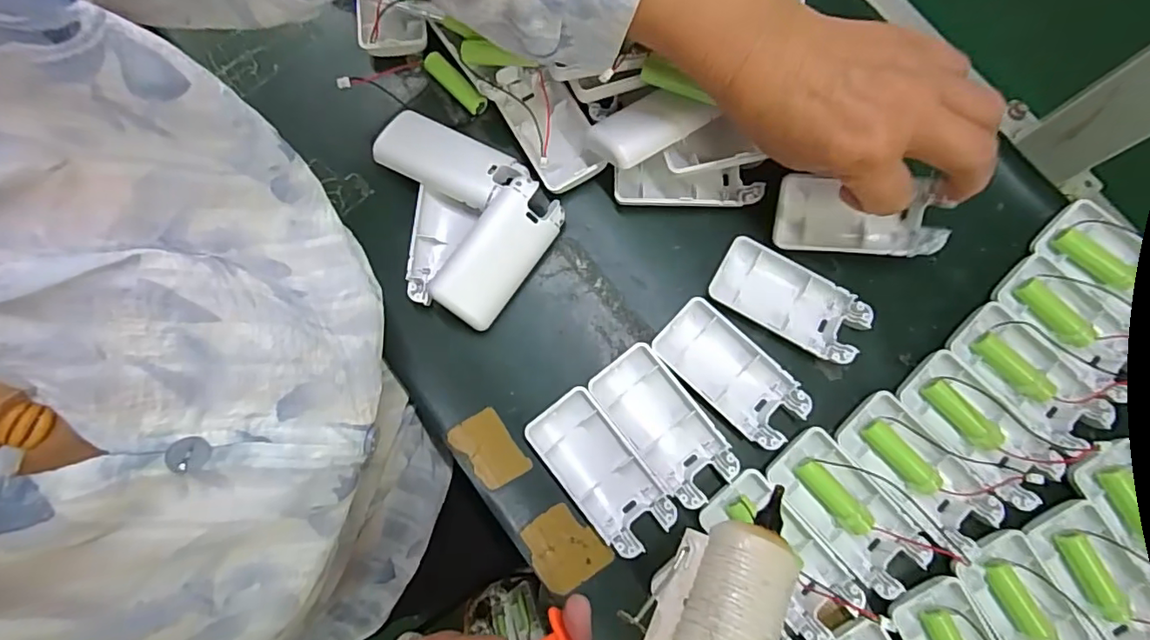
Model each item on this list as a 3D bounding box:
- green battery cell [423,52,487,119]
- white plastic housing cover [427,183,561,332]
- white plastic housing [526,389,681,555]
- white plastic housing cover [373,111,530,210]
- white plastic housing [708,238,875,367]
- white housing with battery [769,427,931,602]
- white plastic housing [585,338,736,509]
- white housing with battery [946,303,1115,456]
[{"bbox_3d":[-0.081,-0.161,0.381,0.014,0.013,0.052,-44,83,-7],"label":"green battery cell"},{"bbox_3d":[-0.046,-0.042,0.343,0.044,0.013,0.093,39,86,-18],"label":"white plastic housing cover"},{"bbox_3d":[0.015,0.089,0.328,0.044,0.015,0.093,-38,82,-6],"label":"white plastic housing"},{"bbox_3d":[-0.079,-0.101,0.358,0.089,0.022,0.043,25,81,4],"label":"white plastic housing cover"},{"bbox_3d":[0.132,-0.012,0.345,0.093,0.011,0.046,30,82,5],"label":"white plastic housing"},{"bbox_3d":[0.156,0.109,0.321,0.041,0.015,0.091,-41,82,-6],"label":"white housing with battery"},{"bbox_3d":[0.051,0.063,0.332,0.046,0.011,0.093,-36,82,-6],"label":"white plastic housing"},{"bbox_3d":[0.272,0.032,0.334,0.093,0.013,0.051,43,83,7],"label":"white housing with battery"}]

